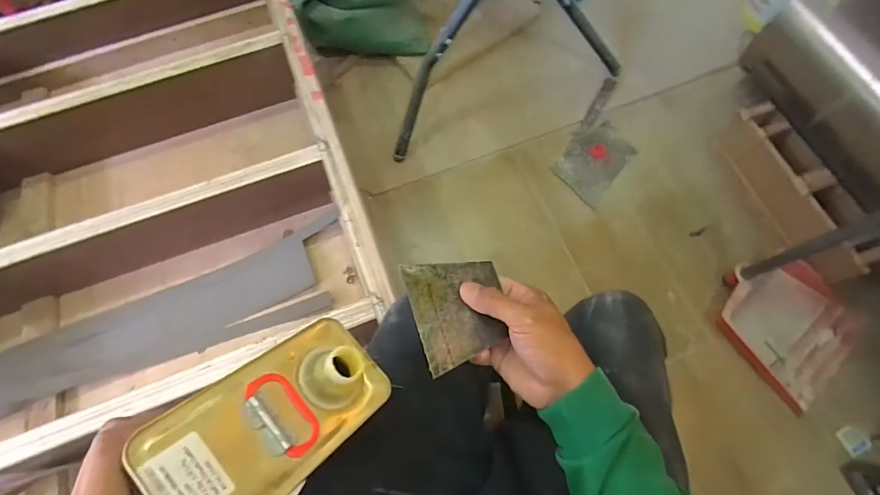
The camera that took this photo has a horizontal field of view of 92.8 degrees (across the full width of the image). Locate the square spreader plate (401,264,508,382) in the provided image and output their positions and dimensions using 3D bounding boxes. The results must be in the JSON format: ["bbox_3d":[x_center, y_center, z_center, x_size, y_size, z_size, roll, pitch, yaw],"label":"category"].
[{"bbox_3d":[0.020,0.056,0.390,0.092,0.005,0.096,-11,72,-25],"label":"square spreader plate"}]

